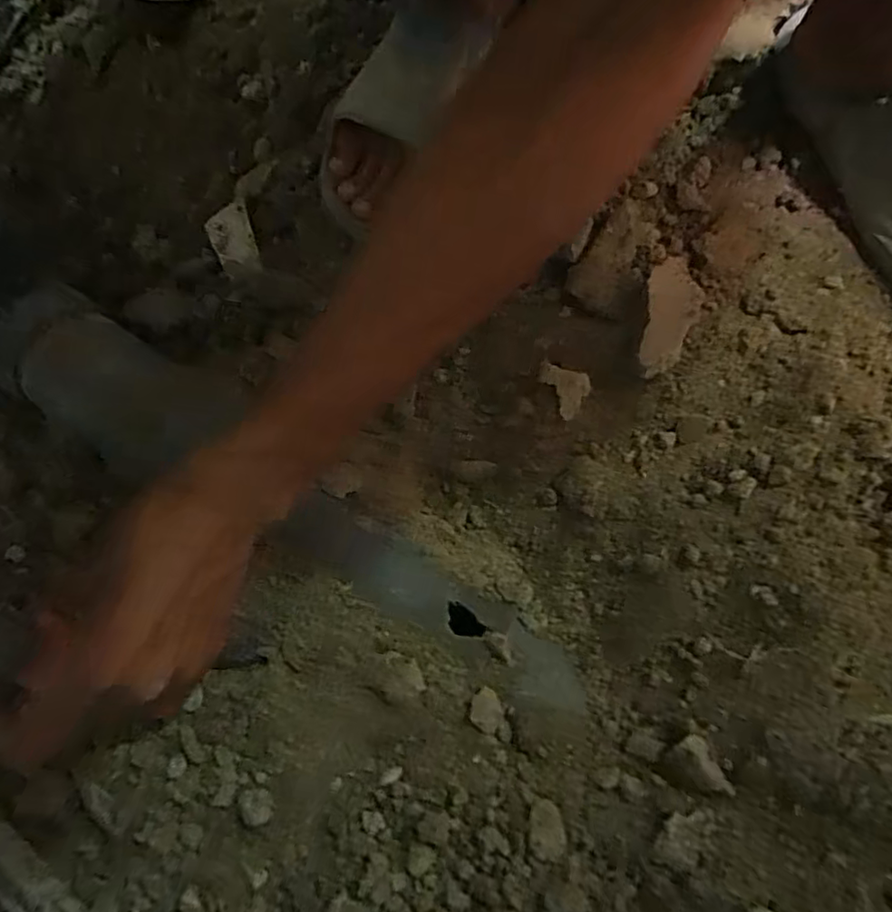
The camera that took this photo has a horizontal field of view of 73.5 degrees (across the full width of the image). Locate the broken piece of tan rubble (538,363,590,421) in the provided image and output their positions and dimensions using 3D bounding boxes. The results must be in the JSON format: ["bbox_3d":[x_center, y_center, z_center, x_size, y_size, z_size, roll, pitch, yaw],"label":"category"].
[{"bbox_3d":[0.078,-0.046,0.387,0.026,0.004,0.039,-36,73,21],"label":"broken piece of tan rubble"}]

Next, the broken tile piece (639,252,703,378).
[{"bbox_3d":[0.137,-0.085,0.366,0.032,0.008,0.070,13,91,9],"label":"broken tile piece"}]

